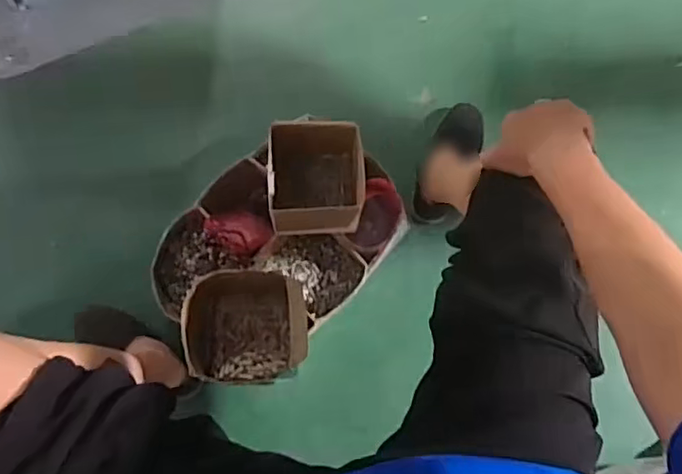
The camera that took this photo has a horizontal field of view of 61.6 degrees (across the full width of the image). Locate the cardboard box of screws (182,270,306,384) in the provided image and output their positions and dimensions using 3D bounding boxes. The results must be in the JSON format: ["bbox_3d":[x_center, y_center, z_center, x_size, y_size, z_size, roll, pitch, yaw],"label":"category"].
[{"bbox_3d":[-0.128,0.122,0.788,0.161,0.099,0.137,-5,75,-2],"label":"cardboard box of screws"}]

